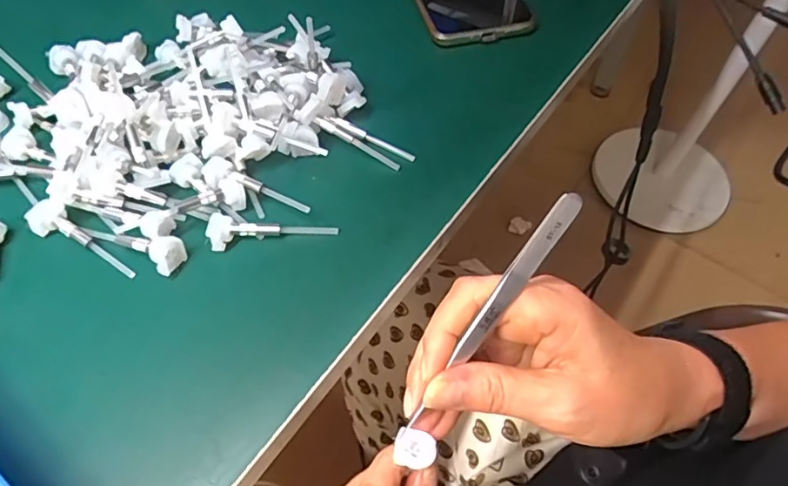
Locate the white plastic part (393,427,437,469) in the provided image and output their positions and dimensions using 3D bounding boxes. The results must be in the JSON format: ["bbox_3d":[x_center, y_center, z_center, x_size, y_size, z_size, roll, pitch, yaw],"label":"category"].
[{"bbox_3d":[0.010,0.094,0.253,0.019,0.004,0.016,13,57,7],"label":"white plastic part"}]

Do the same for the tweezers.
[{"bbox_3d":[0.041,0.031,0.235,0.009,0.008,0.121,37,104,22],"label":"tweezers"}]

